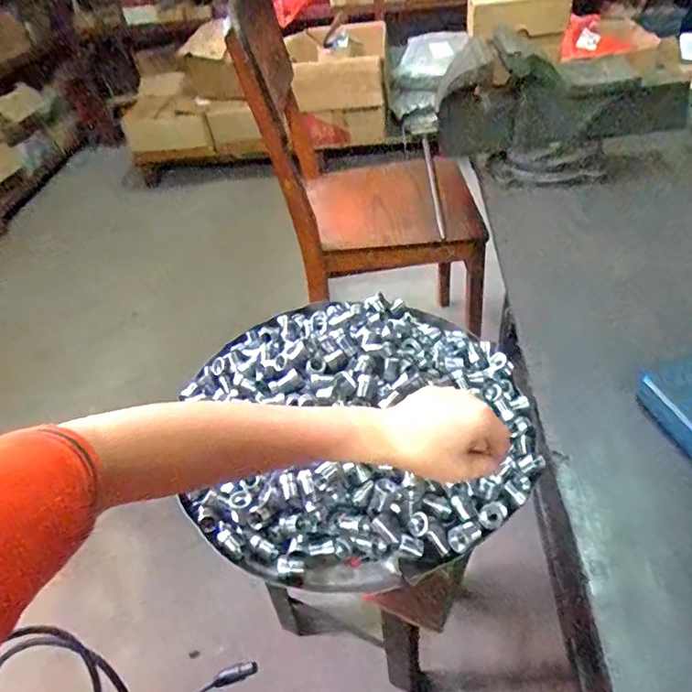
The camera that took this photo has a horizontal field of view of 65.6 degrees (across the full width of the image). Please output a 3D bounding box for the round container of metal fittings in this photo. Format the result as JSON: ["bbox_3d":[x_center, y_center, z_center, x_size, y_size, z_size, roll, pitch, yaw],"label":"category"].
[{"bbox_3d":[0.012,0.055,0.560,0.345,0.083,0.352,-4,42,3],"label":"round container of metal fittings"}]

